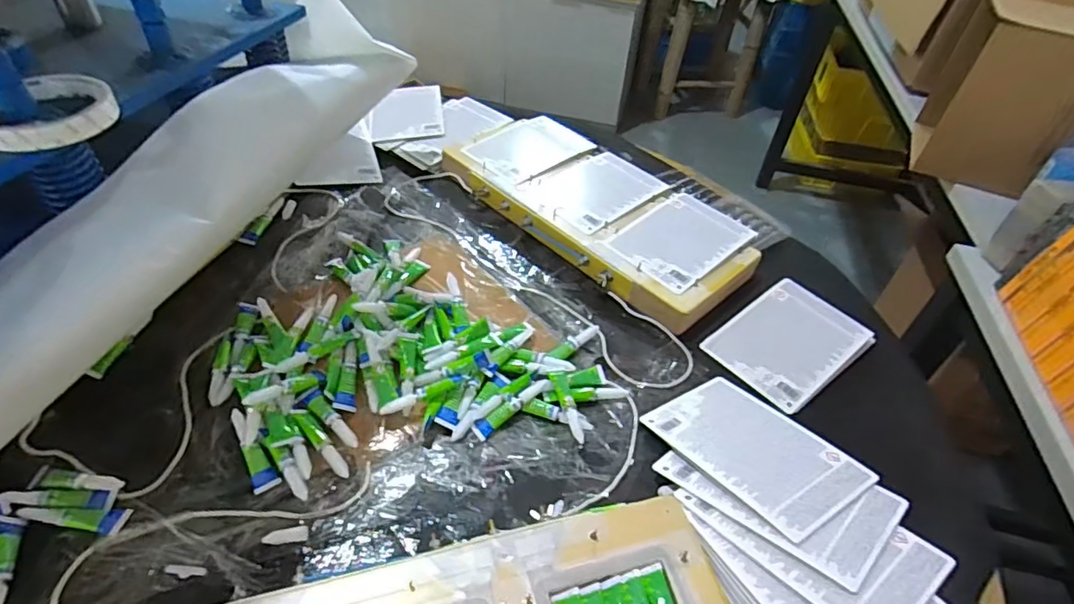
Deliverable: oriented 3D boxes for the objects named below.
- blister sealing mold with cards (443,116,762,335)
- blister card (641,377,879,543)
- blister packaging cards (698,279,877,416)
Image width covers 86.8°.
[{"bbox_3d":[0.078,-0.129,0.756,0.195,0.048,0.414,-31,55,-32],"label":"blister sealing mold with cards"},{"bbox_3d":[0.193,0.129,0.507,0.111,0.005,0.166,-21,35,-28],"label":"blister card"},{"bbox_3d":[0.281,0.043,0.633,0.163,0.008,0.119,-31,54,-25],"label":"blister packaging cards"}]

